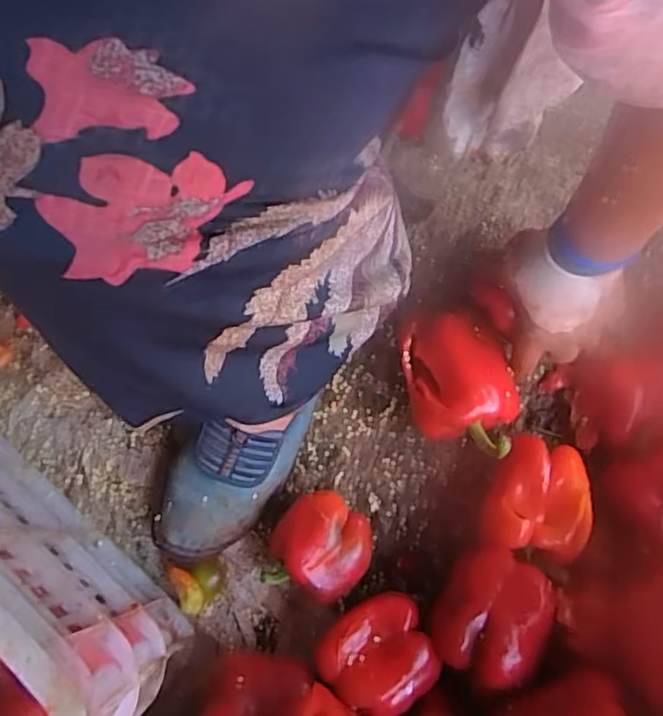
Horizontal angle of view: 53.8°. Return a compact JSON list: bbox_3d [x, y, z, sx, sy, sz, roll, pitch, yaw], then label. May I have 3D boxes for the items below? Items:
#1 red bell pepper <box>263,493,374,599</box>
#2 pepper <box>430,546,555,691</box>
[{"bbox_3d":[-0.012,0.163,0.555,0.079,0.066,0.089,40,78,9],"label":"red bell pepper"},{"bbox_3d":[0.127,0.202,0.513,0.069,0.067,0.093,26,76,6],"label":"pepper"}]

